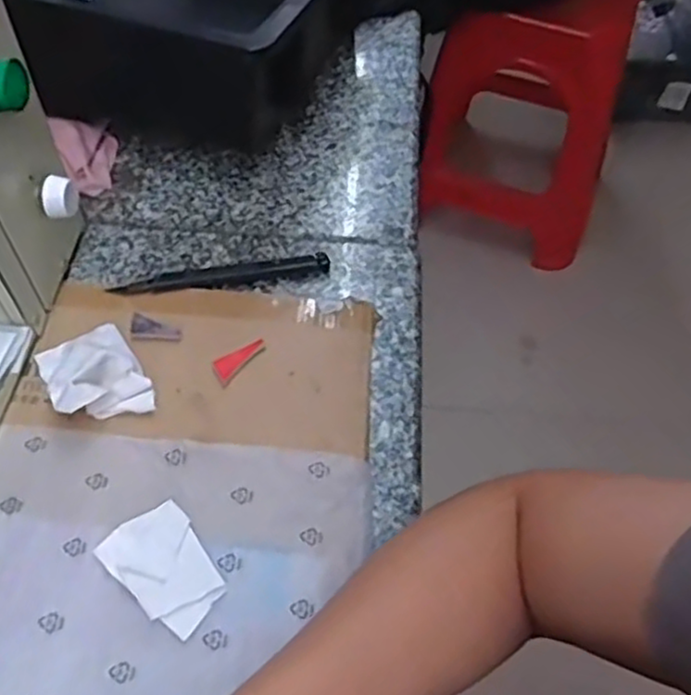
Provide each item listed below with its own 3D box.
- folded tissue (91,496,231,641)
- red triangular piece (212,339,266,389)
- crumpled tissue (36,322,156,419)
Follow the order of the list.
[{"bbox_3d":[-0.093,0.115,0.376,0.066,0.006,0.044,39,62,21],"label":"folded tissue"},{"bbox_3d":[-0.069,0.007,0.454,0.018,0.005,0.039,34,60,19],"label":"red triangular piece"},{"bbox_3d":[-0.154,0.012,0.431,0.053,0.028,0.072,-26,60,-20],"label":"crumpled tissue"}]

